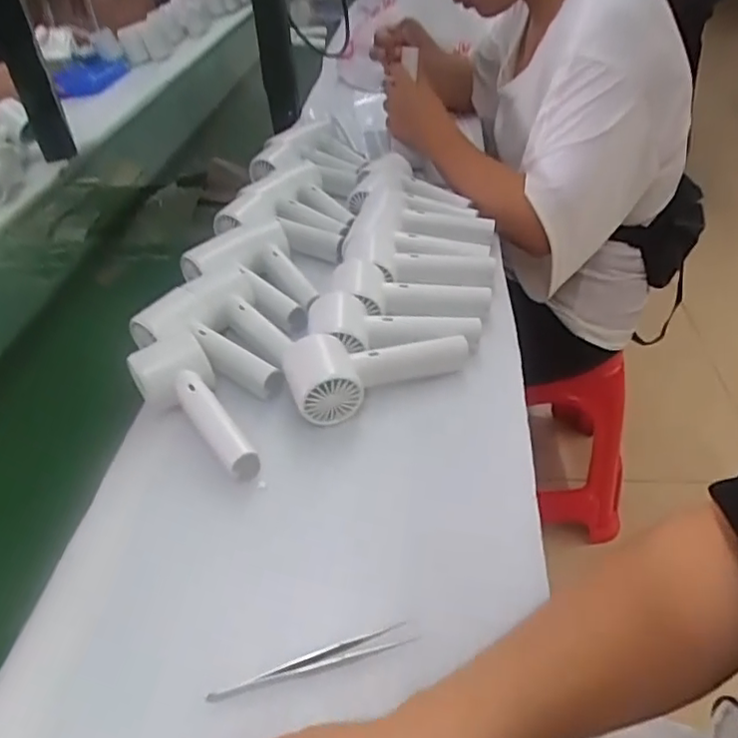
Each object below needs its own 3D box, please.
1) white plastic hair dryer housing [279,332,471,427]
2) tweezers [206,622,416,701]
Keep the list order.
[{"bbox_3d":[0.004,-0.007,0.550,0.159,0.058,0.074,-22,42,-19],"label":"white plastic hair dryer housing"},{"bbox_3d":[-0.034,0.175,0.368,0.121,0.006,0.012,-14,40,-10],"label":"tweezers"}]

